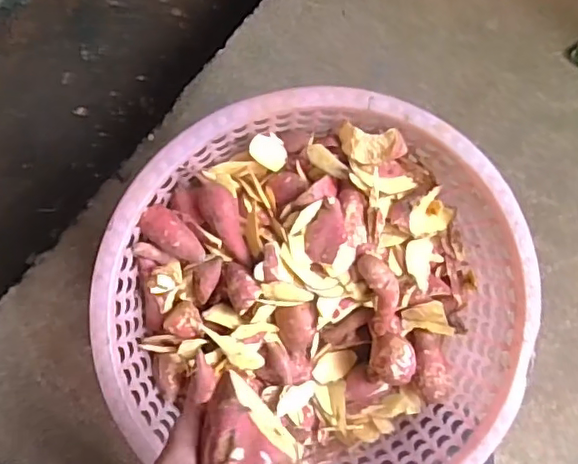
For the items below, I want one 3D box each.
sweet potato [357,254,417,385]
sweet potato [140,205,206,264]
[{"bbox_3d":[0.089,0.077,0.533,0.039,0.043,0.121,-14,106,-5],"label":"sweet potato"},{"bbox_3d":[-0.098,0.003,0.496,0.062,0.023,0.031,37,89,-4],"label":"sweet potato"}]

